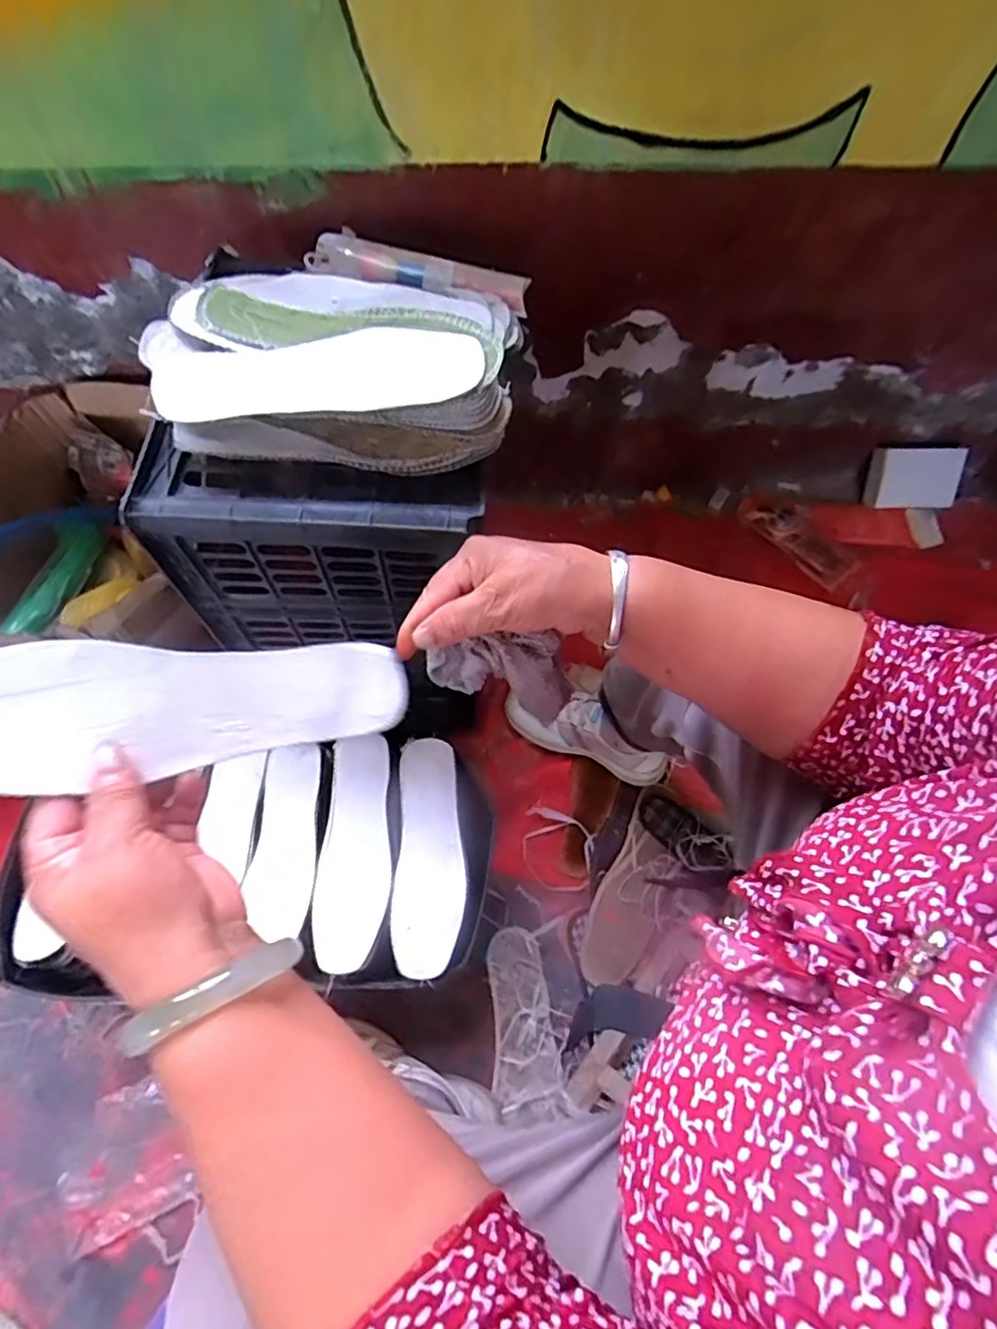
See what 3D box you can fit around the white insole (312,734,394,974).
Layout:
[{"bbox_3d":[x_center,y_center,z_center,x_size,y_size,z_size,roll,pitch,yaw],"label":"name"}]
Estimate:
[{"bbox_3d":[-0.145,0.186,0.606,0.069,0.022,0.224,3,65,-2],"label":"white insole"}]

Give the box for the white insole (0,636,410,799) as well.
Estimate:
[{"bbox_3d":[-0.161,0.018,0.308,0.233,0.013,0.068,-8,91,-32],"label":"white insole"}]

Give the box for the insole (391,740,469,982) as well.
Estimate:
[{"bbox_3d":[-0.071,0.193,0.615,0.071,0.016,0.230,1,65,-3],"label":"insole"}]

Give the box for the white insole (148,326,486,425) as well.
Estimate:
[{"bbox_3d":[-0.129,-0.215,0.429,0.230,0.011,0.073,-4,72,0],"label":"white insole"}]

